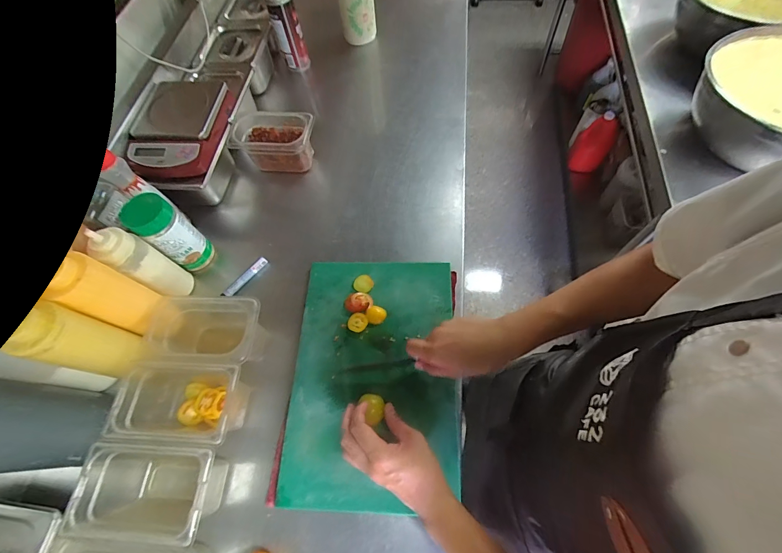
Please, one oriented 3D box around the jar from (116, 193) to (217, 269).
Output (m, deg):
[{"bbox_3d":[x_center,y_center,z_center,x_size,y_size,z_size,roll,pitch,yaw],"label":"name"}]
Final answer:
[{"bbox_3d":[-0.399,-0.077,0.611,0.072,0.157,0.071,-1,64,3],"label":"jar"}]

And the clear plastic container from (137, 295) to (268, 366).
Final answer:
[{"bbox_3d":[-0.306,0.103,0.570,0.193,0.115,0.105,2,65,4],"label":"clear plastic container"}]

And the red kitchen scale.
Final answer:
[{"bbox_3d":[-0.423,-0.298,0.679,0.173,0.057,0.227,3,65,5],"label":"red kitchen scale"}]

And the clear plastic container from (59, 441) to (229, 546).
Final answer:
[{"bbox_3d":[-0.324,0.295,0.473,0.189,0.120,0.108,2,64,4],"label":"clear plastic container"}]

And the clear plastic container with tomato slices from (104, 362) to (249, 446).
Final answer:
[{"bbox_3d":[-0.304,0.191,0.507,0.175,0.093,0.104,3,65,5],"label":"clear plastic container with tomato slices"}]

